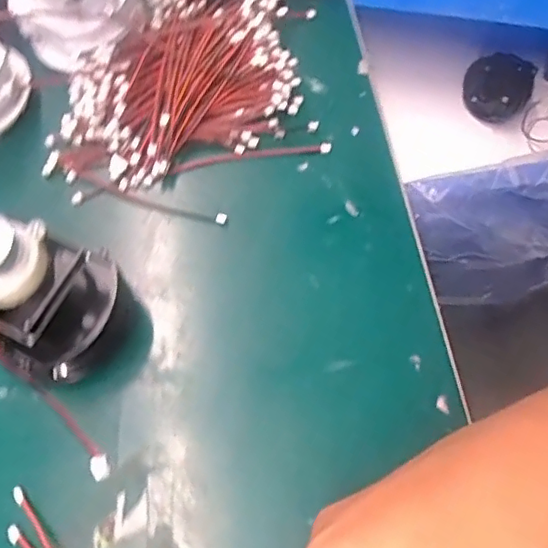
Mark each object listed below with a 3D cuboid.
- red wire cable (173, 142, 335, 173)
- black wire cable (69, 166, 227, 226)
[{"bbox_3d":[-0.013,-0.067,0.318,0.091,0.004,0.007,-8,69,0],"label":"red wire cable"},{"bbox_3d":[-0.072,-0.042,0.311,0.096,0.005,0.010,20,69,9],"label":"black wire cable"}]

